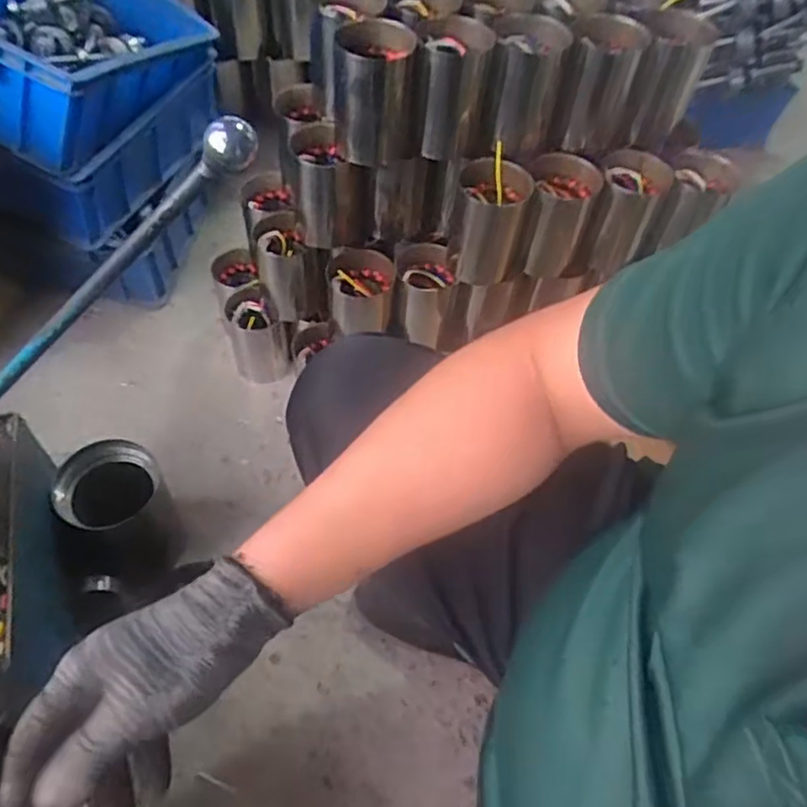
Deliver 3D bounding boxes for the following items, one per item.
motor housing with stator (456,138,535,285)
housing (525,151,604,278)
[{"bbox_3d":[0.116,-0.236,0.875,0.095,0.135,0.091,-4,55,-7],"label":"motor housing with stator"},{"bbox_3d":[0.206,-0.248,0.895,0.103,0.134,0.091,-3,55,-7],"label":"housing"}]

